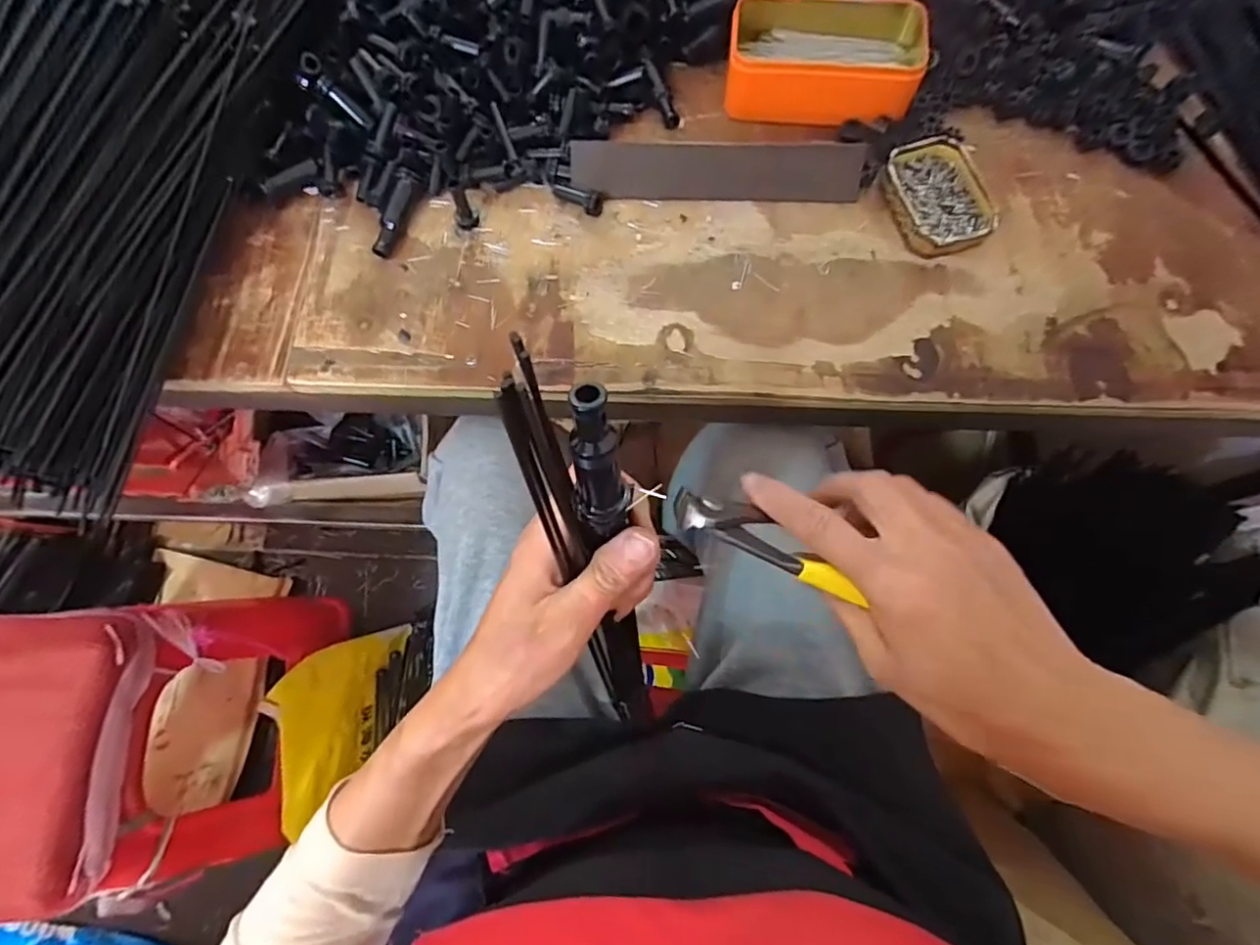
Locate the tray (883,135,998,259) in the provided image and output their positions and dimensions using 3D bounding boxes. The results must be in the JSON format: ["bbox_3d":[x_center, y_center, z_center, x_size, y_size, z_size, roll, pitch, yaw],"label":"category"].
[{"bbox_3d":[0.227,-0.205,0.435,0.062,0.024,0.092,-14,75,-3],"label":"tray"}]

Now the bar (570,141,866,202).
[{"bbox_3d":[0.064,-0.229,0.445,0.214,0.039,0.006,3,33,4],"label":"bar"}]

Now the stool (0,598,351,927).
[{"bbox_3d":[-0.681,0.341,0.807,0.309,0.460,0.343,0,73,1],"label":"stool"}]

